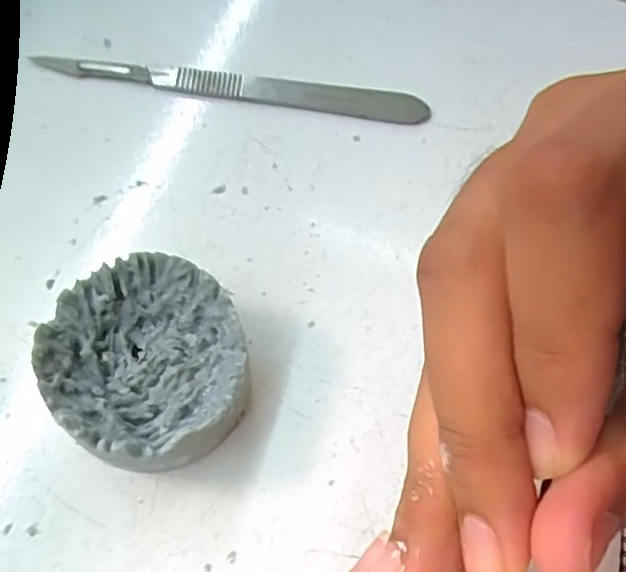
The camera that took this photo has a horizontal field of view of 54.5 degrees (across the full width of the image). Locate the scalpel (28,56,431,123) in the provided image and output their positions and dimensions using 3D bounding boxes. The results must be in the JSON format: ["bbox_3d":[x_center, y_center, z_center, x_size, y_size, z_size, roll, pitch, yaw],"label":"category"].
[{"bbox_3d":[-0.026,-0.072,0.218,0.135,0.007,0.012,6,62,-6],"label":"scalpel"}]

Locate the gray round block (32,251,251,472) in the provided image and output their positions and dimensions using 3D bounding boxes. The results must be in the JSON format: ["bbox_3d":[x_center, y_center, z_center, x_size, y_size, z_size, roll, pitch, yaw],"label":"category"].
[{"bbox_3d":[-0.043,0.021,0.161,0.048,0.029,0.050,4,62,-7],"label":"gray round block"}]

